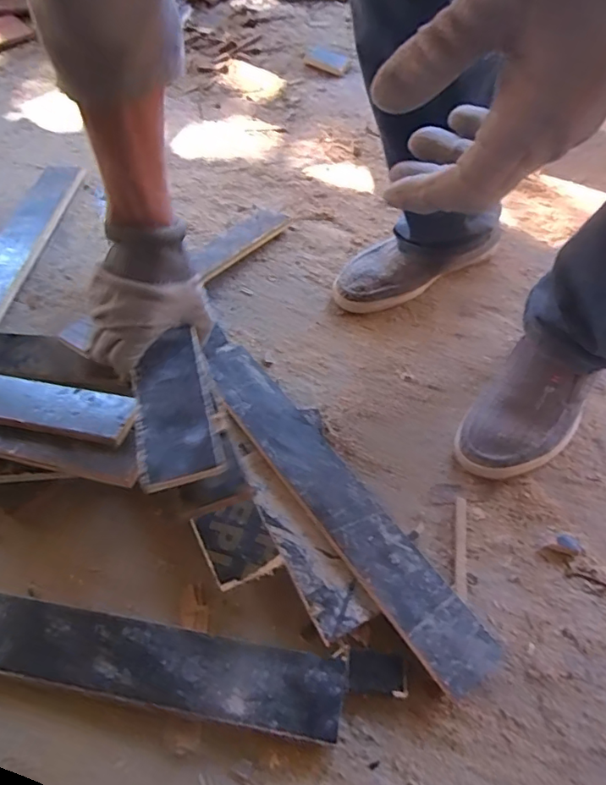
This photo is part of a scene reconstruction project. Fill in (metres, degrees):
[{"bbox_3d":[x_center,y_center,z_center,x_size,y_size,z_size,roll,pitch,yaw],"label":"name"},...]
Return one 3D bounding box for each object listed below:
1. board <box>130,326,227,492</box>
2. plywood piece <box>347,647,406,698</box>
[{"bbox_3d":[-0.115,0.009,0.458,0.066,0.014,0.161,-12,53,-3],"label":"board"},{"bbox_3d":[0.063,0.242,0.443,0.049,0.015,0.032,5,56,6],"label":"plywood piece"}]

